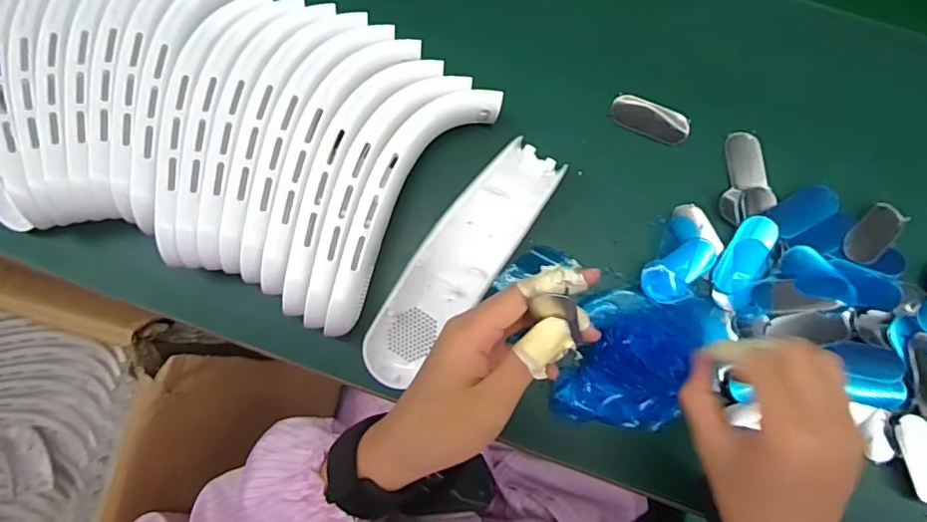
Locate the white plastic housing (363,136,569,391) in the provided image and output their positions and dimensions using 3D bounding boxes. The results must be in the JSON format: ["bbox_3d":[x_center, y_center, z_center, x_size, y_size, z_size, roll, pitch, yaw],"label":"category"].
[{"bbox_3d":[-0.001,0.000,0.386,0.051,0.043,0.194,35,84,5],"label":"white plastic housing"}]

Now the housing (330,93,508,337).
[{"bbox_3d":[-0.046,-0.043,0.382,0.045,0.032,0.193,34,84,5],"label":"housing"}]

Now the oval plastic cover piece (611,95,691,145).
[{"bbox_3d":[0.141,-0.107,0.417,0.059,0.004,0.026,21,84,3],"label":"oval plastic cover piece"}]

